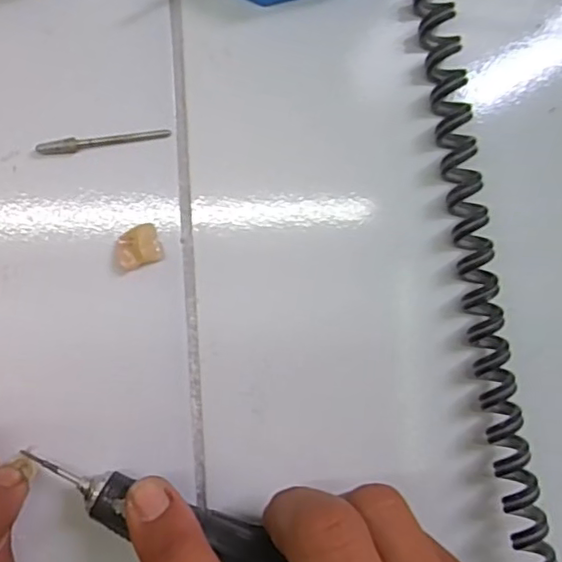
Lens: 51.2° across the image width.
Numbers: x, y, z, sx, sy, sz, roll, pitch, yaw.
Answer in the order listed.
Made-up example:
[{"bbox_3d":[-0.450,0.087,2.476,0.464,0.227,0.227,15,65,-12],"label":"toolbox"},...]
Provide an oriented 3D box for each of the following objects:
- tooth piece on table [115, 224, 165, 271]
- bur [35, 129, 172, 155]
[{"bbox_3d":[-0.049,-0.011,0.200,0.015,0.008,0.013,-20,93,-9],"label":"tooth piece on table"},{"bbox_3d":[-0.060,-0.048,0.200,0.044,0.004,0.004,-12,92,-9],"label":"bur"}]

